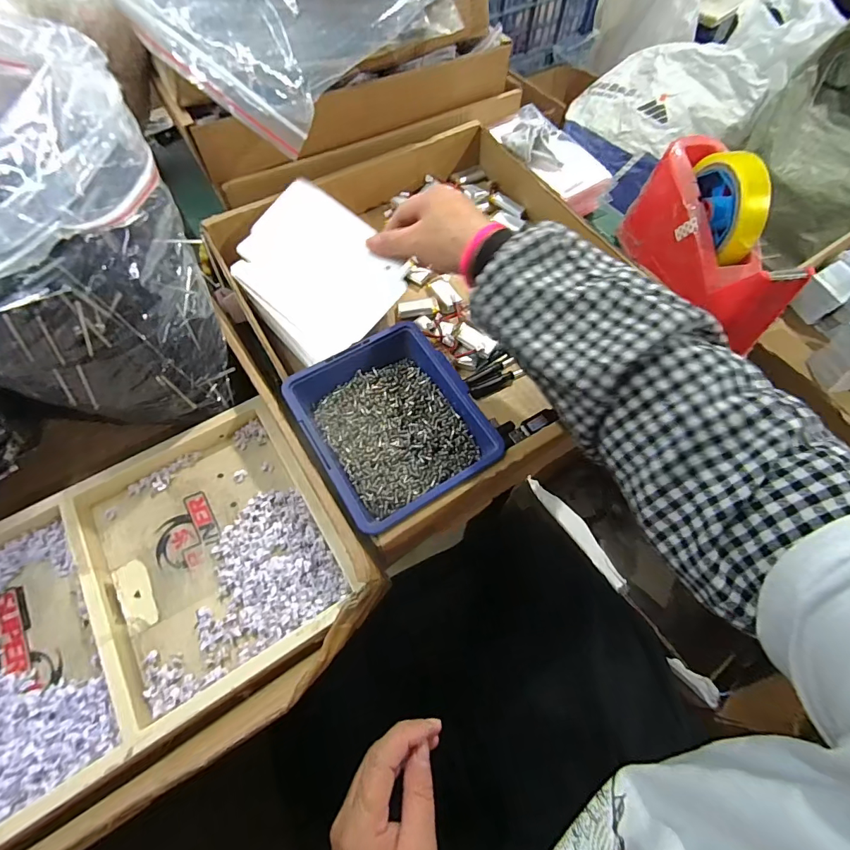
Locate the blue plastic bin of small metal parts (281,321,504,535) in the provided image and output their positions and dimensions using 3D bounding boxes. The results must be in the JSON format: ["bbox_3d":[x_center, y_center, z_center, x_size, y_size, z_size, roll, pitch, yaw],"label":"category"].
[{"bbox_3d":[-0.025,0.003,0.348,0.122,0.056,0.136,-30,68,-14],"label":"blue plastic bin of small metal parts"}]

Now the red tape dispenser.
[{"bbox_3d":[0.262,-0.174,0.401,0.069,0.104,0.197,-3,64,-2],"label":"red tape dispenser"}]

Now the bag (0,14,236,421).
[{"bbox_3d":[-0.269,-0.124,0.309,0.184,0.182,0.200,-14,65,-8],"label":"bag"}]

